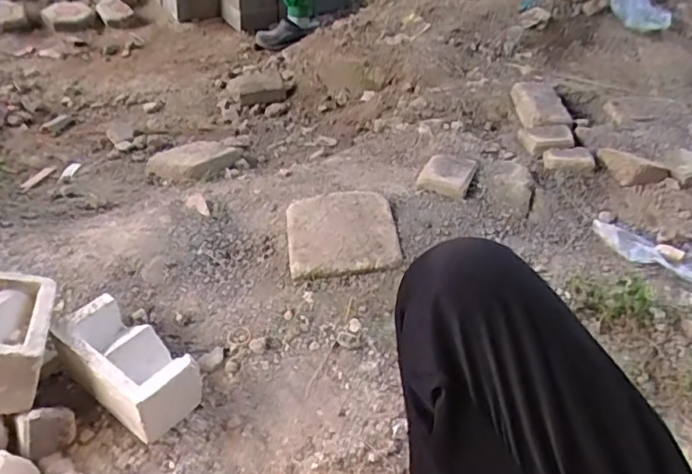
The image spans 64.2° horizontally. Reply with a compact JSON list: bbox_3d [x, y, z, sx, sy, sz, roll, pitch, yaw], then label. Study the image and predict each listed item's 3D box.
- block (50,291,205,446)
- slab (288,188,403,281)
[{"bbox_3d":[-0.323,0.181,0.804,0.220,0.092,0.101,28,47,26],"label":"block"},{"bbox_3d":[-0.008,-0.012,1.019,0.199,0.028,0.186,-8,56,-5],"label":"slab"}]

